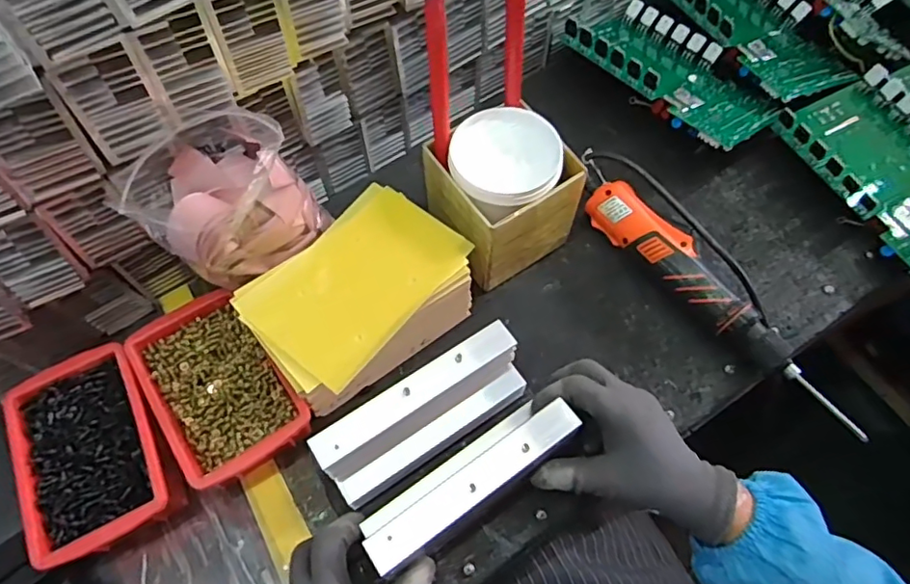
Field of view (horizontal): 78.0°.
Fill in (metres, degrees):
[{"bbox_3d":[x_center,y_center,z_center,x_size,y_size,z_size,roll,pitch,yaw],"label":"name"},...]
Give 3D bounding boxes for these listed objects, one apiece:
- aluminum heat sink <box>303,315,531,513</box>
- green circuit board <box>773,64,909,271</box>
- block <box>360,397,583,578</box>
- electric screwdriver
[{"bbox_3d":[-0.022,0.099,0.451,0.171,0.082,0.046,-31,67,-15],"label":"aluminum heat sink"},{"bbox_3d":[0.446,-0.118,0.560,0.134,0.034,0.235,-22,66,-11],"label":"green circuit board"},{"bbox_3d":[0.008,0.141,0.426,0.164,0.088,0.049,-33,67,-16],"label":"block"},{"bbox_3d":[0.238,0.007,0.516,0.047,0.044,0.300,-35,68,-17],"label":"electric screwdriver"}]

